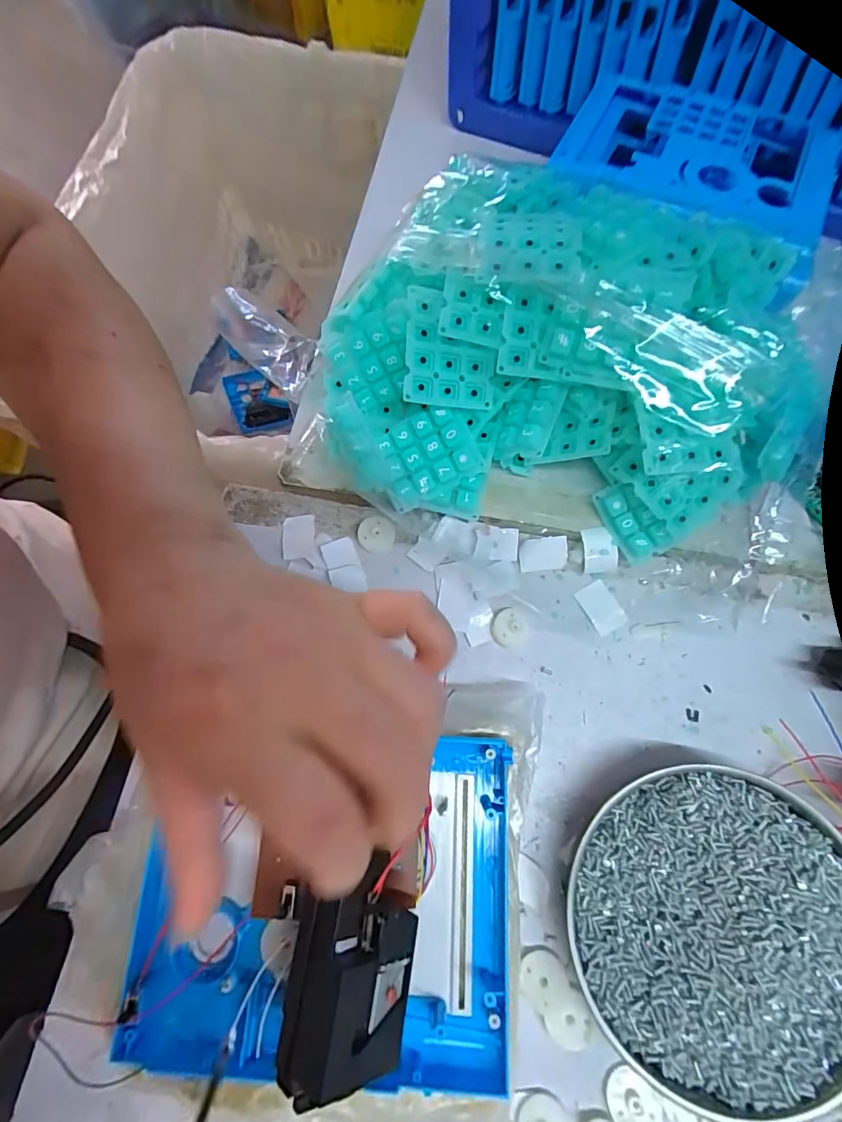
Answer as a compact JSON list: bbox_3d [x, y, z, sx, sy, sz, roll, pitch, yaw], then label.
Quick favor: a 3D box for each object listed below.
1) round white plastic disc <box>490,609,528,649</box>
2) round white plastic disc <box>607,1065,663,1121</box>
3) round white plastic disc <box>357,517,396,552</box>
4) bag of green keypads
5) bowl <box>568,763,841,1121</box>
[{"bbox_3d":[0.053,0.039,0.276,0.022,0.007,0.022,-1,73,2],"label":"round white plastic disc"},{"bbox_3d":[0.096,0.246,0.211,0.021,0.006,0.022,-1,73,2],"label":"round white plastic disc"},{"bbox_3d":[-0.028,-0.016,0.295,0.024,0.005,0.022,-1,73,2],"label":"round white plastic disc"},{"bbox_3d":[0.078,-0.114,0.275,0.267,0.103,0.186,10,75,5],"label":"bag of green keypads"},{"bbox_3d":[0.137,0.169,0.217,0.130,0.031,0.132,-1,73,2],"label":"bowl"}]

